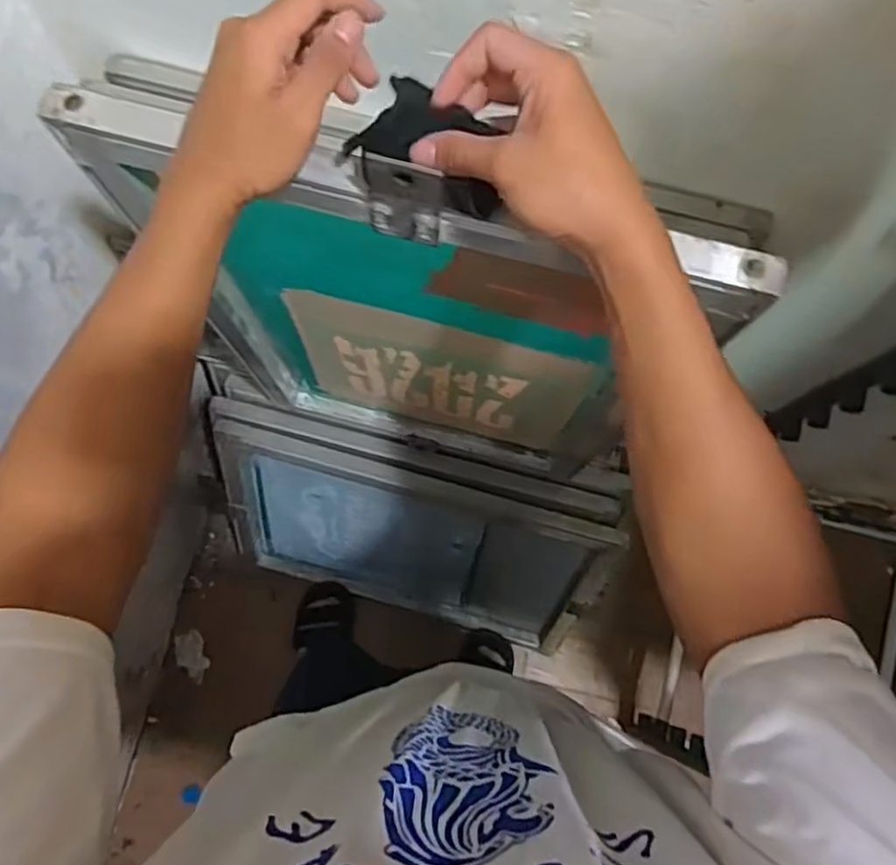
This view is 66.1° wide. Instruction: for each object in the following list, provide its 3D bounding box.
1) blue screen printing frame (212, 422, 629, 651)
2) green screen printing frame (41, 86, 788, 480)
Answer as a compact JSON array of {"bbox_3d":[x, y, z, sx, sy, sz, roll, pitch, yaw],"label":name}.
[{"bbox_3d":[-0.079,0.208,1.250,0.652,0.436,0.058,17,45,-1],"label":"blue screen printing frame"},{"bbox_3d":[-0.025,-0.079,0.717,0.456,0.671,0.050,14,76,4],"label":"green screen printing frame"}]

